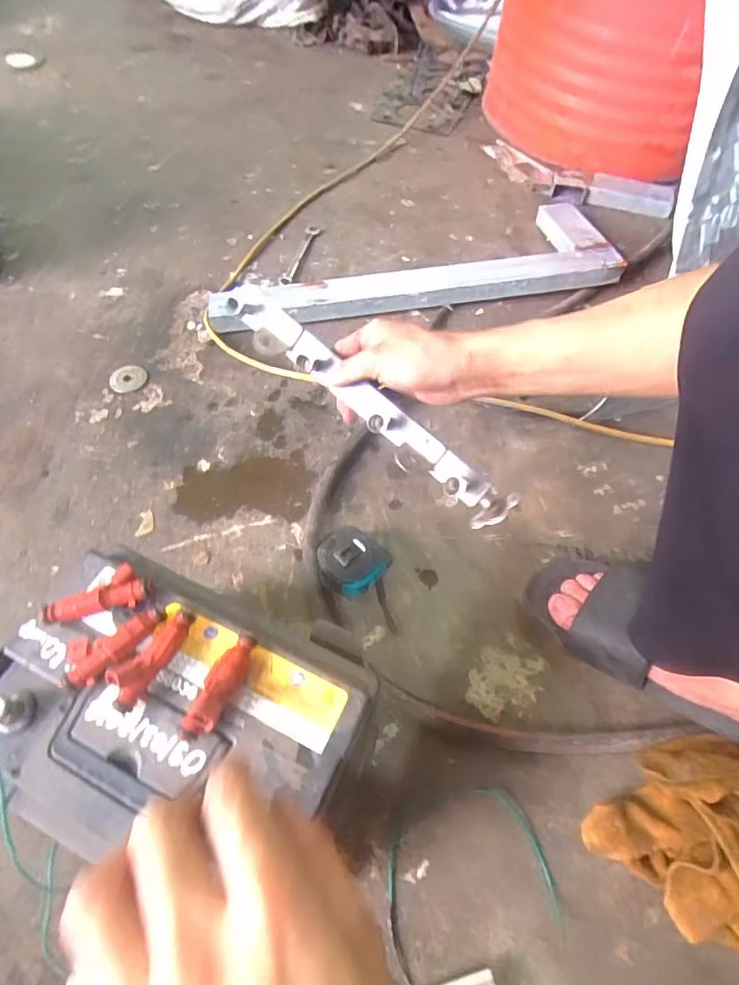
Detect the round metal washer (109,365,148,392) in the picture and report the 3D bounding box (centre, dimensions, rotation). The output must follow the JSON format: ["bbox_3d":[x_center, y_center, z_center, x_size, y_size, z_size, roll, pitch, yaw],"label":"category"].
[{"bbox_3d":[-0.341,-0.161,0.729,0.051,0.004,0.047,1,58,-1],"label":"round metal washer"}]

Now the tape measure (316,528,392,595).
[{"bbox_3d":[-0.019,0.078,0.565,0.061,0.051,0.066,-39,67,-22],"label":"tape measure"}]

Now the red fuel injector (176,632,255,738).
[{"bbox_3d":[-0.094,0.123,0.326,0.025,0.021,0.068,28,61,14],"label":"red fuel injector"}]

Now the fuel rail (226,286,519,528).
[{"bbox_3d":[-0.006,-0.086,0.490,0.337,0.035,0.036,41,65,7],"label":"fuel rail"}]

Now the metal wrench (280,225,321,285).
[{"bbox_3d":[-0.120,-0.410,0.892,0.024,0.017,0.173,11,58,6],"label":"metal wrench"}]

